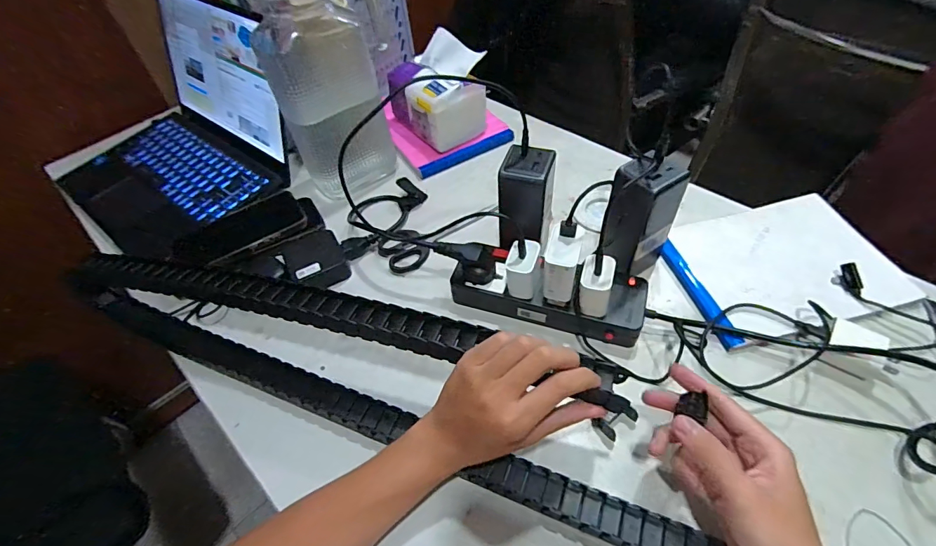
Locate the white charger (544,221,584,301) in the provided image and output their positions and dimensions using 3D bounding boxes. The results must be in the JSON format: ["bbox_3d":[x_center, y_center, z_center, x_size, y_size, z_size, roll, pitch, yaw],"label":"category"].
[{"bbox_3d":[0.085,-0.009,0.400,0.027,0.058,0.041,11,52,14],"label":"white charger"}]

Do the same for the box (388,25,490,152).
[{"bbox_3d":[-0.038,-0.264,0.639,0.104,0.102,0.127,-28,53,-18],"label":"box"}]

